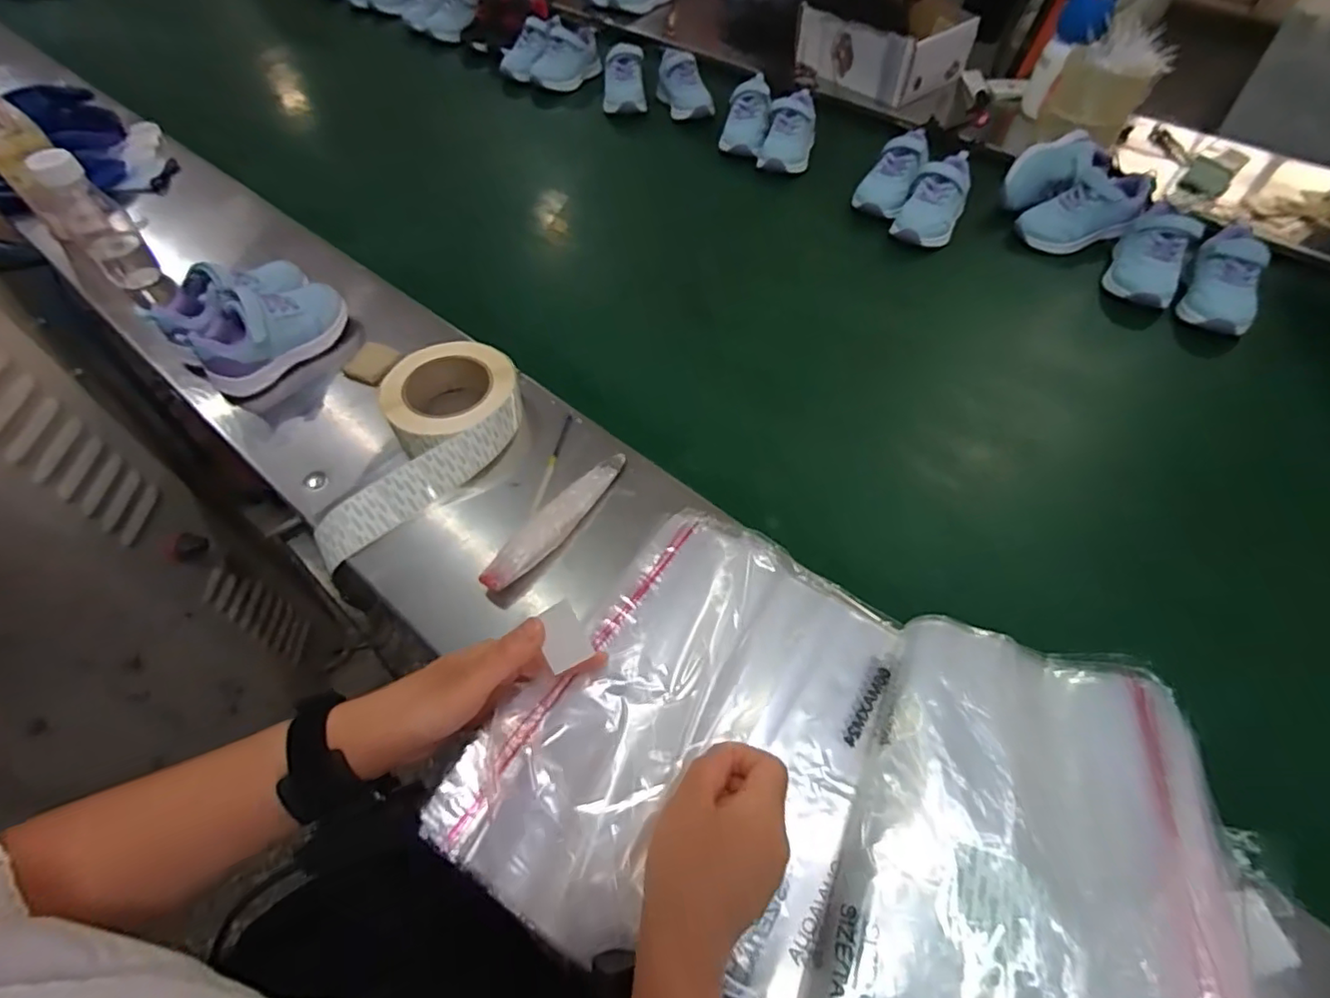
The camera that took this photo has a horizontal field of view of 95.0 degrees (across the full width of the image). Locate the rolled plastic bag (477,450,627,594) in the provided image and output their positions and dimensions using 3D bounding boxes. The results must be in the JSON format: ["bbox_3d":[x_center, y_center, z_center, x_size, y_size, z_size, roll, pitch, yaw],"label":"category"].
[{"bbox_3d":[-0.089,0.014,0.510,0.030,0.020,0.160,30,59,20],"label":"rolled plastic bag"}]

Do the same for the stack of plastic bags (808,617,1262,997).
[{"bbox_3d":[0.210,0.236,0.333,0.224,0.047,0.340,18,56,13],"label":"stack of plastic bags"}]

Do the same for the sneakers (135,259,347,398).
[{"bbox_3d":[-0.425,-0.190,0.626,0.121,0.067,0.150,32,60,21],"label":"sneakers"}]

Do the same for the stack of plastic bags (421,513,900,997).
[{"bbox_3d":[0.028,0.149,0.394,0.222,0.040,0.285,26,58,18],"label":"stack of plastic bags"}]

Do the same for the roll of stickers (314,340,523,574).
[{"bbox_3d":[-0.212,-0.048,0.540,0.124,0.050,0.233,12,55,8],"label":"roll of stickers"}]

